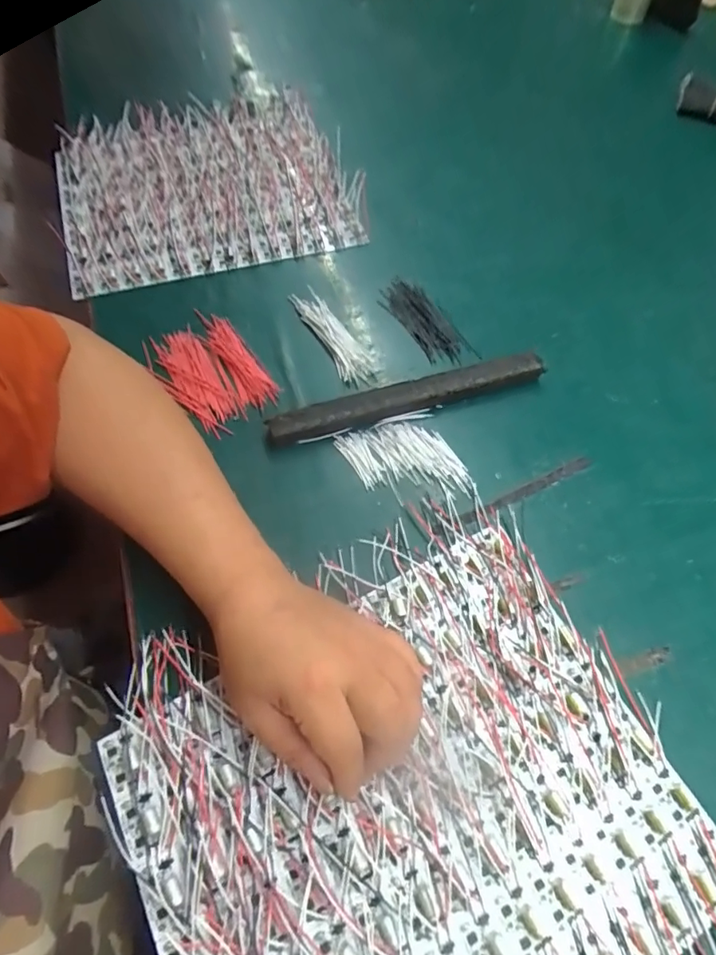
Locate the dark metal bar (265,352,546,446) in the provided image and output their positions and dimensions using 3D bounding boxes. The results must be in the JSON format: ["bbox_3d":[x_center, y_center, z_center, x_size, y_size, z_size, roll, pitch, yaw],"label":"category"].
[{"bbox_3d":[0.043,-0.066,0.429,0.232,0.020,0.022,-15,61,-12],"label":"dark metal bar"}]

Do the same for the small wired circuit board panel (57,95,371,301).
[{"bbox_3d":[-0.172,-0.337,0.581,0.297,0.028,0.325,-17,62,-13],"label":"small wired circuit board panel"}]

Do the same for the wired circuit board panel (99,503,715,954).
[{"bbox_3d":[0.046,0.204,0.283,0.293,0.024,0.349,-27,64,-17],"label":"wired circuit board panel"}]

